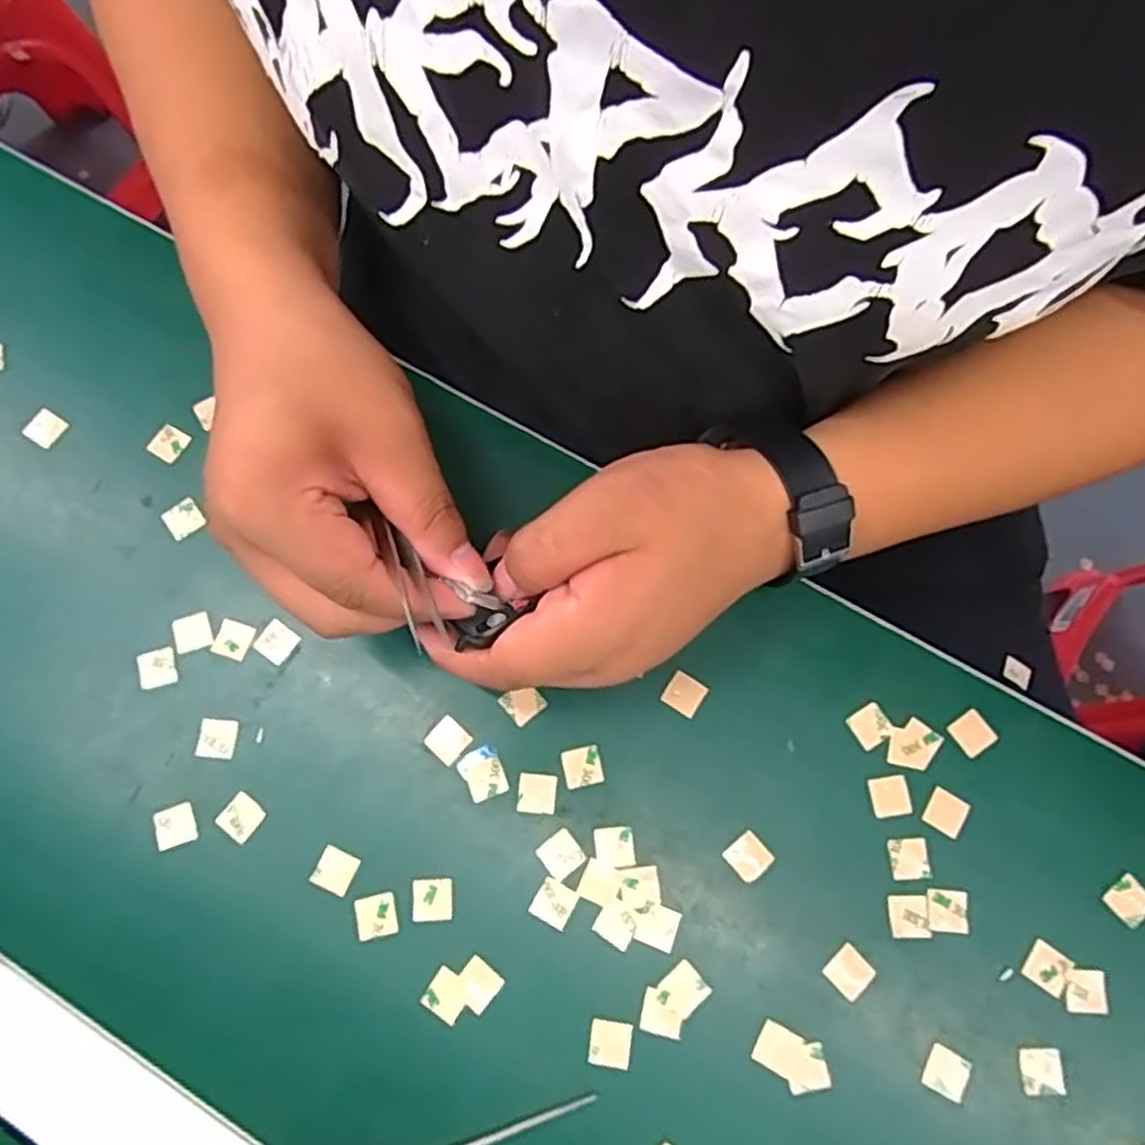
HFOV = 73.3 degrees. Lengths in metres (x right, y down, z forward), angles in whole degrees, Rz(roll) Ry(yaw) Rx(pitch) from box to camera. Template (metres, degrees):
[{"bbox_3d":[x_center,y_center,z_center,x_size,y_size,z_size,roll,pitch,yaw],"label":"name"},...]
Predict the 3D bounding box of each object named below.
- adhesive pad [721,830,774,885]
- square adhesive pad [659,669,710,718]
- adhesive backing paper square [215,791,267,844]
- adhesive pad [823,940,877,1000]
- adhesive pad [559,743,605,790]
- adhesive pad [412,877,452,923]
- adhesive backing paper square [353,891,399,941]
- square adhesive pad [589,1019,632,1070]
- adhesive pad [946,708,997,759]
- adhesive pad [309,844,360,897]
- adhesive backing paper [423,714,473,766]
[{"bbox_3d":[0.072,0.115,0.311,0.016,0.004,0.016,-39,78,-9],"label":"adhesive pad"},{"bbox_3d":[0.048,0.052,0.330,0.015,0.004,0.015,32,78,8],"label":"square adhesive pad"},{"bbox_3d":[-0.137,0.100,0.316,0.016,0.004,0.016,35,78,9],"label":"adhesive backing paper square"},{"bbox_3d":[0.108,0.156,0.301,0.015,0.004,0.016,44,80,11],"label":"adhesive pad"},{"bbox_3d":[0.004,0.081,0.321,0.016,0.004,0.016,-16,76,-4],"label":"adhesive pad"},{"bbox_3d":[-0.056,0.131,0.307,0.016,0.004,0.016,-2,75,0],"label":"adhesive pad"},{"bbox_3d":[-0.078,0.137,0.306,0.016,0.004,0.016,-13,76,-3],"label":"adhesive backing paper square"},{"bbox_3d":[0.014,0.180,0.293,0.016,0.004,0.016,6,75,2],"label":"square adhesive pad"},{"bbox_3d":[0.170,0.068,0.326,0.016,0.004,0.016,-33,77,-8],"label":"adhesive pad"},{"bbox_3d":[-0.096,0.120,0.310,0.016,0.004,0.015,22,76,6],"label":"adhesive pad"},{"bbox_3d":[-0.053,0.071,0.324,0.016,0.004,0.016,39,79,10],"label":"adhesive backing paper"}]

